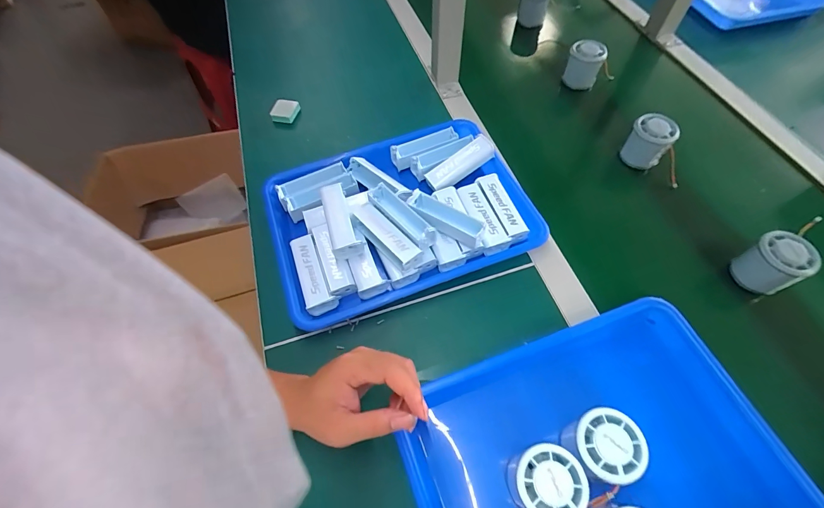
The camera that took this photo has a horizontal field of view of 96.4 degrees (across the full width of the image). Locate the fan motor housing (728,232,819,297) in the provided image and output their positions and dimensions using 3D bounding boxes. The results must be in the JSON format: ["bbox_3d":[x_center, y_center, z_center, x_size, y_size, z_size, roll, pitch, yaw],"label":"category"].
[{"bbox_3d":[0.430,0.013,0.439,0.057,0.056,0.056,0,56,1],"label":"fan motor housing"}]

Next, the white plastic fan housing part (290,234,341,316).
[{"bbox_3d":[-0.123,0.027,0.460,0.035,0.032,0.100,-20,61,-10],"label":"white plastic fan housing part"}]

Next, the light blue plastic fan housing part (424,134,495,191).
[{"bbox_3d":[0.067,-0.127,0.516,0.101,0.019,0.031,-33,61,0],"label":"light blue plastic fan housing part"}]

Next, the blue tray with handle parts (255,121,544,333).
[{"bbox_3d":[-0.019,-0.060,0.493,0.335,0.059,0.247,-18,61,-9],"label":"blue tray with handle parts"}]

